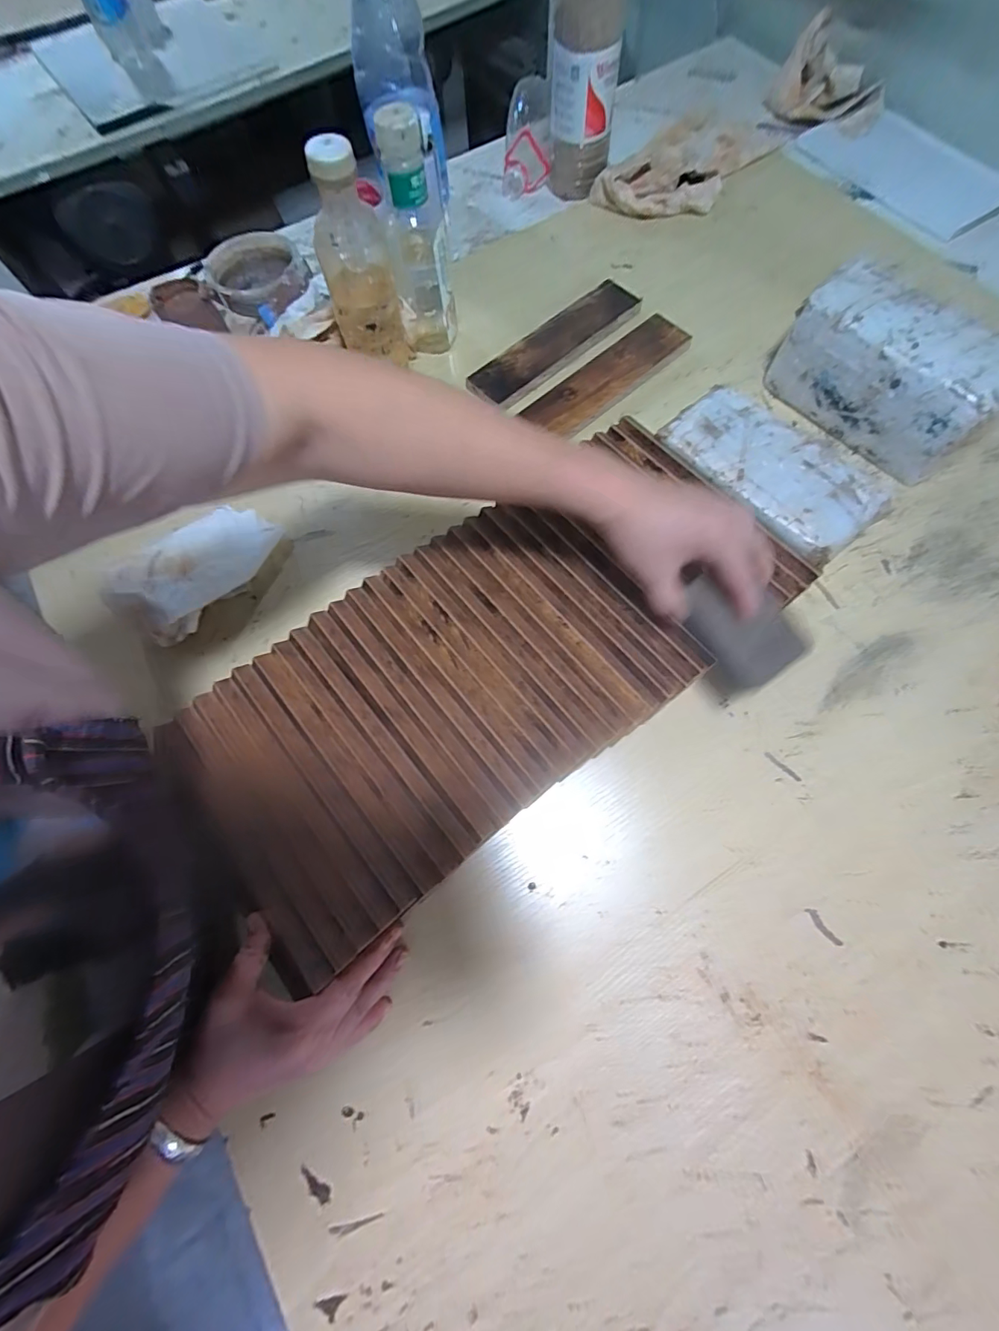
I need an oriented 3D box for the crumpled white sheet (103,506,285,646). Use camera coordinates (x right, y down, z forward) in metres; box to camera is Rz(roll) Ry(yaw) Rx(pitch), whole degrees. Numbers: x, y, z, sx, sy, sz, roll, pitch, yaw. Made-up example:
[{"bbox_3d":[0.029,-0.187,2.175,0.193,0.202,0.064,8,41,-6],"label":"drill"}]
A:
[{"bbox_3d":[-0.315,-0.106,0.485,0.090,0.045,0.161,34,75,13],"label":"crumpled white sheet"}]

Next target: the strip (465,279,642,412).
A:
[{"bbox_3d":[0.069,-0.397,0.578,0.245,0.013,0.066,-40,77,-11],"label":"strip"}]

